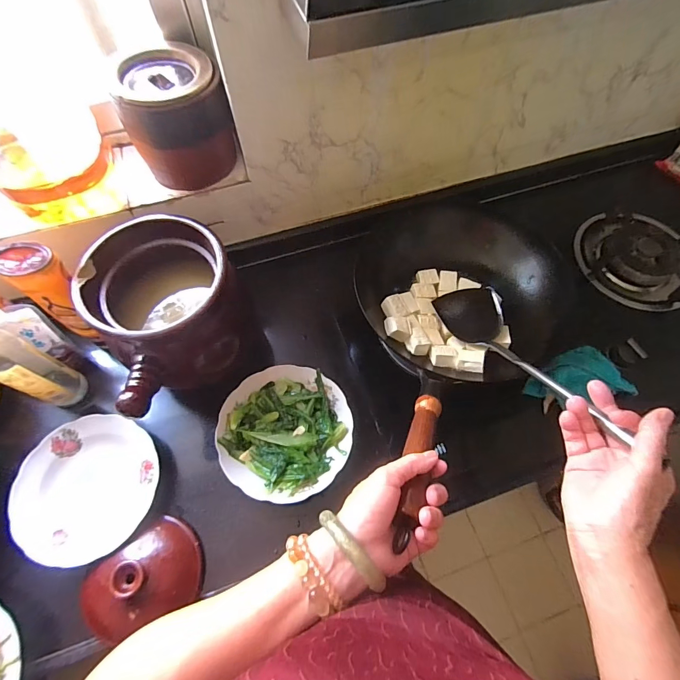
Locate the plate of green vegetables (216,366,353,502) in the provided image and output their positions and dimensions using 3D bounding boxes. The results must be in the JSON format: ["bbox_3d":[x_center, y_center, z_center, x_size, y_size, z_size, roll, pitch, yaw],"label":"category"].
[{"bbox_3d":[-0.082,0.138,0.588,0.194,0.053,0.193,0,65,-1],"label":"plate of green vegetables"}]

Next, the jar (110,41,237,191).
[{"bbox_3d":[-0.234,-0.331,0.568,0.138,0.140,0.140,-16,66,-8],"label":"jar"}]

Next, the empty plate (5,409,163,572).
[{"bbox_3d":[-0.355,0.207,0.554,0.185,0.039,0.188,0,65,-1],"label":"empty plate"}]

